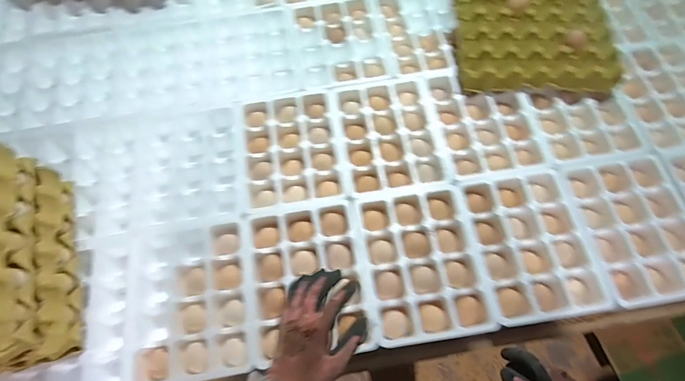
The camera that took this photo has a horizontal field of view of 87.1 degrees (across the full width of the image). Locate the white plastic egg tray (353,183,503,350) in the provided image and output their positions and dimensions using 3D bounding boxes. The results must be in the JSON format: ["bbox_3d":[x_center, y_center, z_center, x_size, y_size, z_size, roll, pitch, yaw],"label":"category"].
[{"bbox_3d":[0.128,0.121,0.603,0.183,0.065,0.237,-9,66,-2],"label":"white plastic egg tray"}]

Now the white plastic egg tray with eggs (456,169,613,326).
[{"bbox_3d":[0.315,0.092,0.614,0.195,0.053,0.250,-9,66,-2],"label":"white plastic egg tray with eggs"}]

